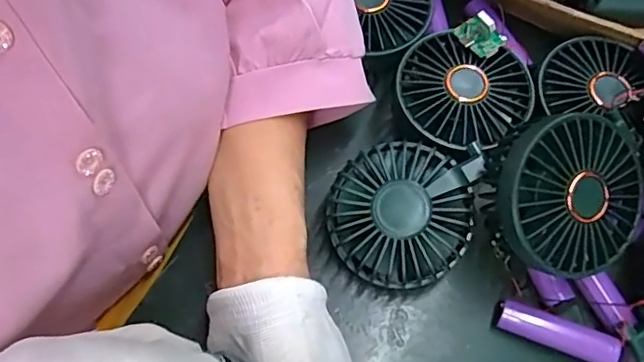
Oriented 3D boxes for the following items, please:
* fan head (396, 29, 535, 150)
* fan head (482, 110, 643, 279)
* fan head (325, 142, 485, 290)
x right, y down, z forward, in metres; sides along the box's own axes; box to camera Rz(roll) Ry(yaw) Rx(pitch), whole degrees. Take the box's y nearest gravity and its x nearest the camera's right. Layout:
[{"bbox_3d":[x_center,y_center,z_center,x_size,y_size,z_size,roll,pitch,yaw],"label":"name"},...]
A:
[{"bbox_3d":[0.091,-0.055,0.363,0.084,0.021,0.077,1,68,-3],"label":"fan head"},{"bbox_3d":[0.133,0.006,0.312,0.086,0.034,0.089,-28,101,-14],"label":"fan head"},{"bbox_3d":[0.047,0.017,0.342,0.082,0.052,0.089,18,67,5],"label":"fan head"}]

